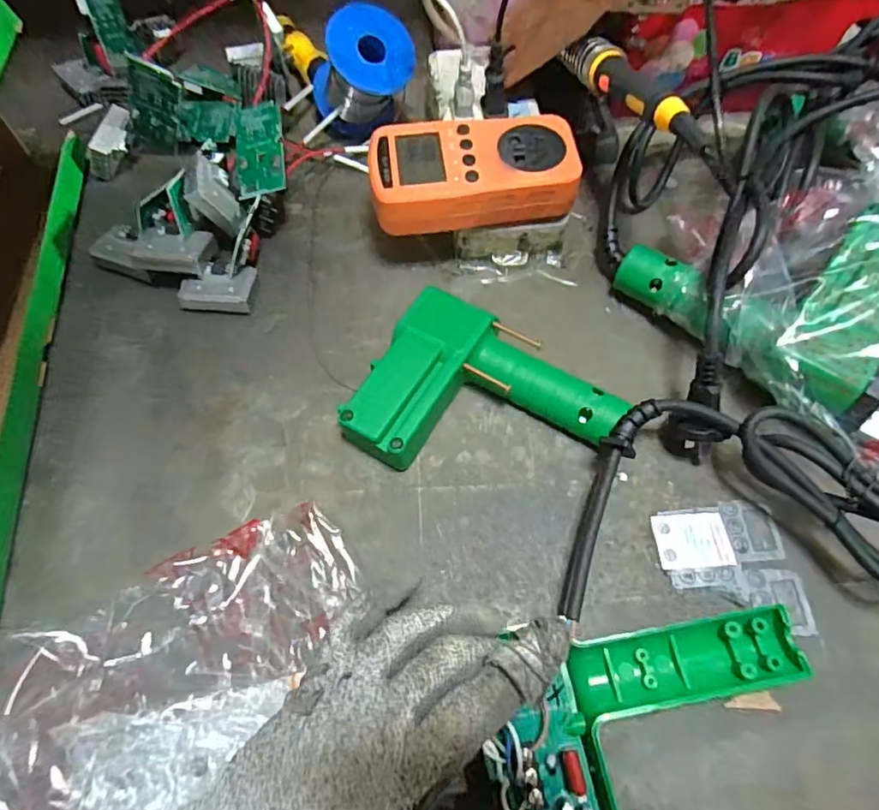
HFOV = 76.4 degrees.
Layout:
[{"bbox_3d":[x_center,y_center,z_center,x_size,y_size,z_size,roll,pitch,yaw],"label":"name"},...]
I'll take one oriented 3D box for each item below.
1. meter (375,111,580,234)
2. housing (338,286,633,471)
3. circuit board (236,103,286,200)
[{"bbox_3d":[0.021,-0.148,0.355,0.125,0.032,0.062,-8,65,-3],"label":"meter"},{"bbox_3d":[0.027,0.003,0.327,0.137,0.027,0.106,26,66,11],"label":"housing"},{"bbox_3d":[-0.124,-0.178,0.384,0.033,0.007,0.079,-10,73,4],"label":"circuit board"}]

